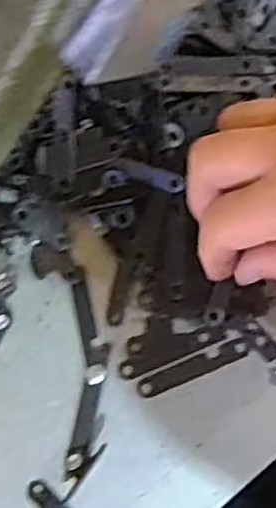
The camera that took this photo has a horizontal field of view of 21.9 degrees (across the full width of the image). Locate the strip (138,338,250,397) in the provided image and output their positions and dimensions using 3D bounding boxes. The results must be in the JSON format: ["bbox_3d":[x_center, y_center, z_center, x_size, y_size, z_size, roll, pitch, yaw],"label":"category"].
[{"bbox_3d":[0.024,0.049,0.309,0.050,0.004,0.009,-23,80,-5],"label":"strip"}]

